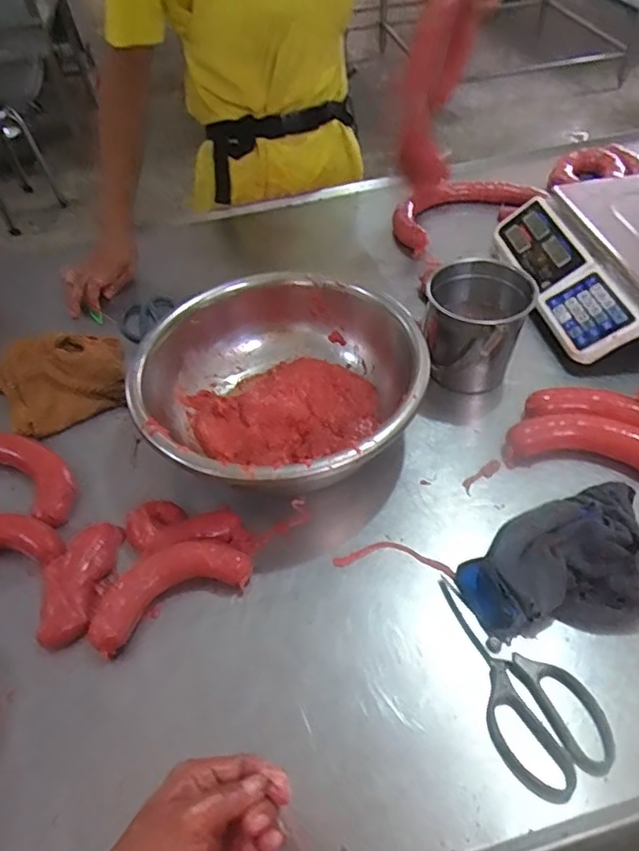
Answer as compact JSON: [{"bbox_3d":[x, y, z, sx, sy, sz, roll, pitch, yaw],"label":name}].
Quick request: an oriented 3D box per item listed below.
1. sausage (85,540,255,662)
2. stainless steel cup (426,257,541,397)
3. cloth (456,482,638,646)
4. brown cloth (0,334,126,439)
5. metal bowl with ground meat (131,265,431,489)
[{"bbox_3d":[-0.161,0.168,0.610,0.169,0.032,0.074,-25,53,-16],"label":"sausage"},{"bbox_3d":[0.201,-0.128,0.766,0.124,0.145,0.109,24,56,22],"label":"stainless steel cup"},{"bbox_3d":[0.265,0.141,0.582,0.226,0.052,0.143,-23,53,-14],"label":"cloth"},{"bbox_3d":[-0.383,-0.091,0.842,0.163,0.071,0.193,-28,54,-18],"label":"brown cloth"},{"bbox_3d":[-0.047,-0.043,0.727,0.334,0.130,0.320,-2,51,3],"label":"metal bowl with ground meat"}]

